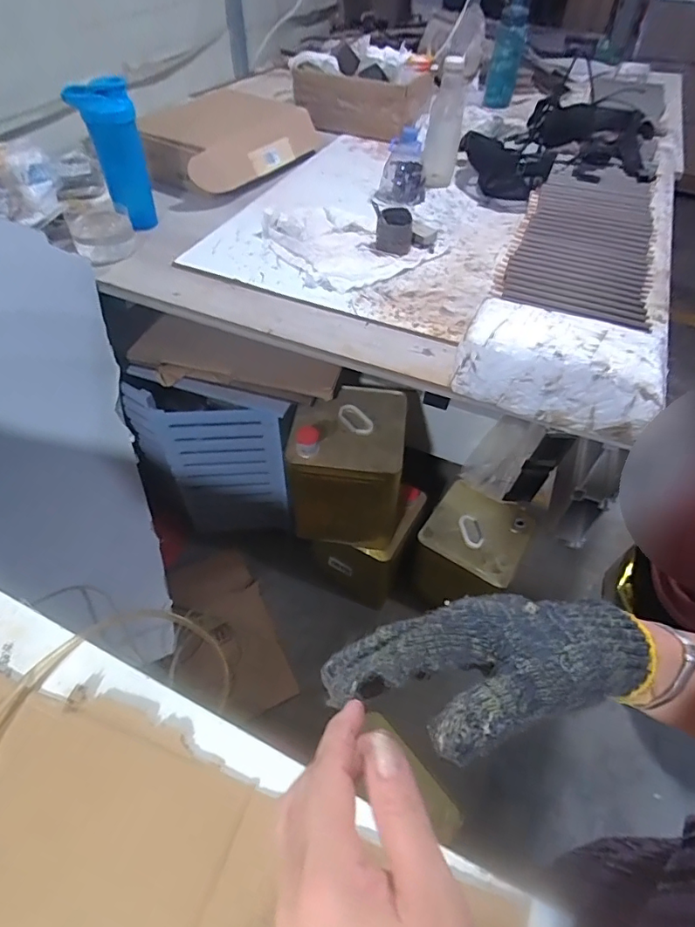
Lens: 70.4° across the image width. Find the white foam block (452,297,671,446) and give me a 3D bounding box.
[{"bbox_3d":[0.269,-0.116,0.644,0.237,0.120,0.104,20,53,14],"label":"white foam block"}]

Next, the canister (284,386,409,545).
[{"bbox_3d":[0.004,0.015,1.162,0.257,0.338,0.236,7,51,4],"label":"canister"}]

